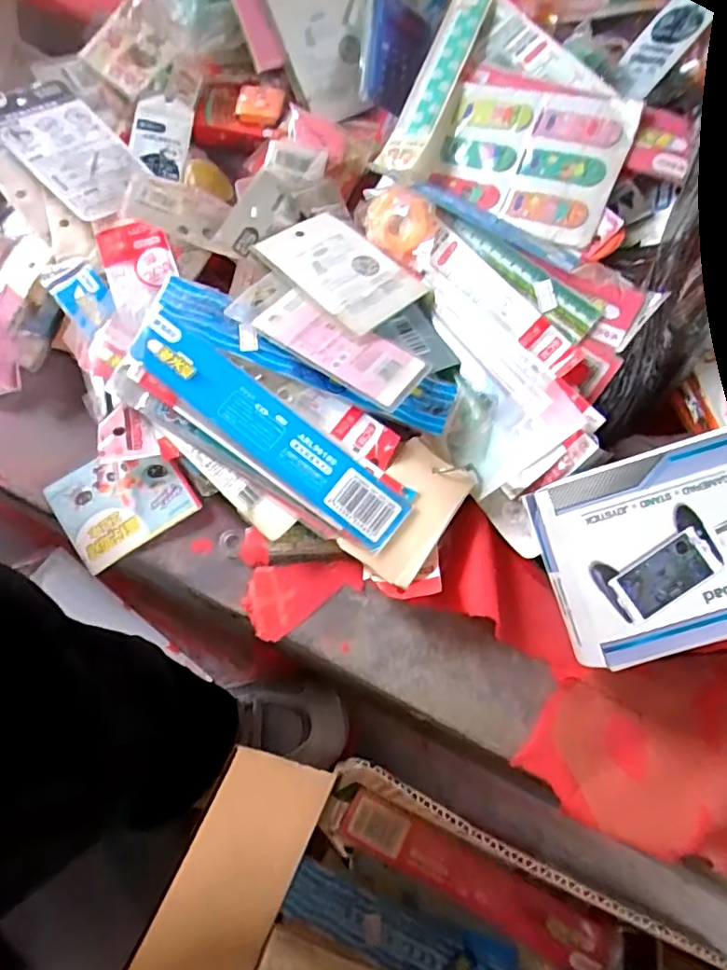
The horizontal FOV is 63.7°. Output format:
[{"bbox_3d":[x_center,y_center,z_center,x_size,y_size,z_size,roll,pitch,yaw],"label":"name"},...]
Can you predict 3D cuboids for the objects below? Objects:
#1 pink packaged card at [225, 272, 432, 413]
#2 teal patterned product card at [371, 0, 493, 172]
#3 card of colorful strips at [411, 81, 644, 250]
[{"bbox_3d":[-0.026,-0.104,0.421,0.142,0.008,0.053,31,60,9],"label":"pink packaged card"},{"bbox_3d":[0.069,-0.367,0.513,0.040,0.009,0.239,16,75,23],"label":"teal patterned product card"},{"bbox_3d":[0.125,-0.263,0.467,0.156,0.012,0.117,26,90,24],"label":"card of colorful strips"}]

